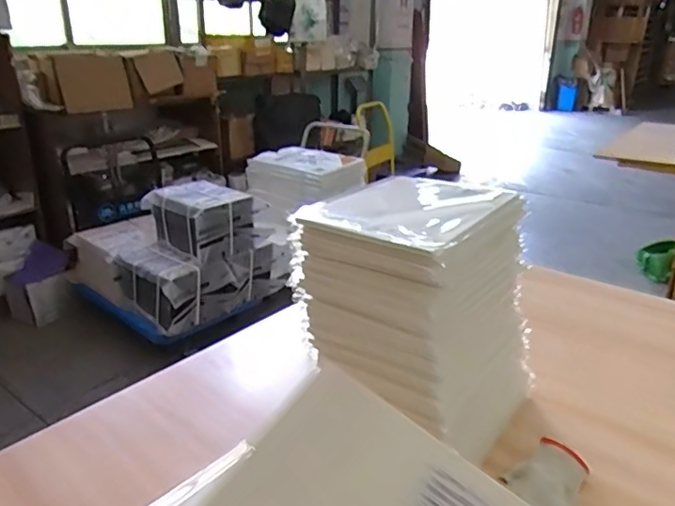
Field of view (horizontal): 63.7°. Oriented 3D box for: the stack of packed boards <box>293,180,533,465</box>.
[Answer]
[{"bbox_3d":[0.121,0.104,0.761,0.214,0.361,0.300,19,28,39],"label":"stack of packed boards"}]

